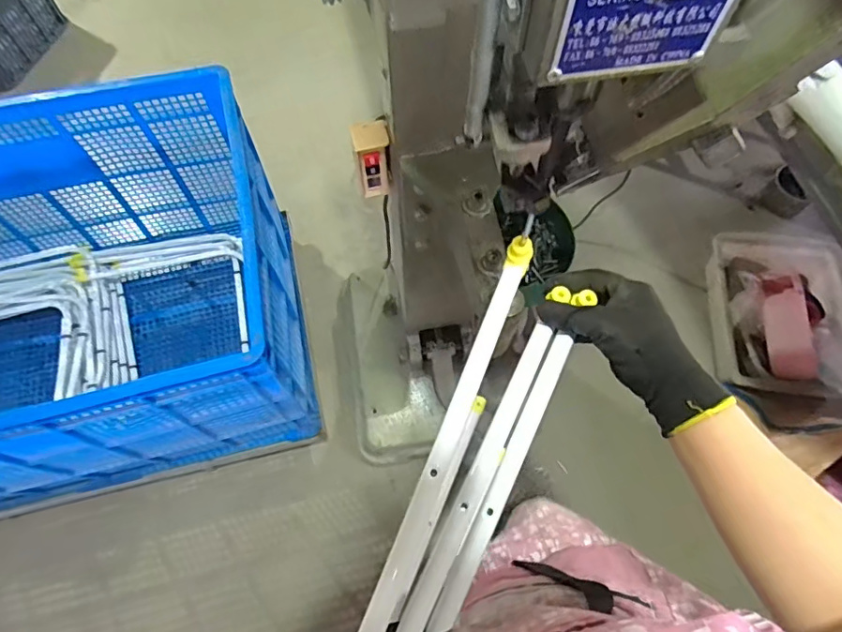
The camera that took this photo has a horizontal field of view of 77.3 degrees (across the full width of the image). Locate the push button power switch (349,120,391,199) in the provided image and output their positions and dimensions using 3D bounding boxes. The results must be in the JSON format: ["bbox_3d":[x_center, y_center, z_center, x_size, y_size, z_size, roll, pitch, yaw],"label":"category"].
[{"bbox_3d":[-0.066,-0.216,0.736,0.048,0.107,0.042,-12,65,-5],"label":"push button power switch"}]

